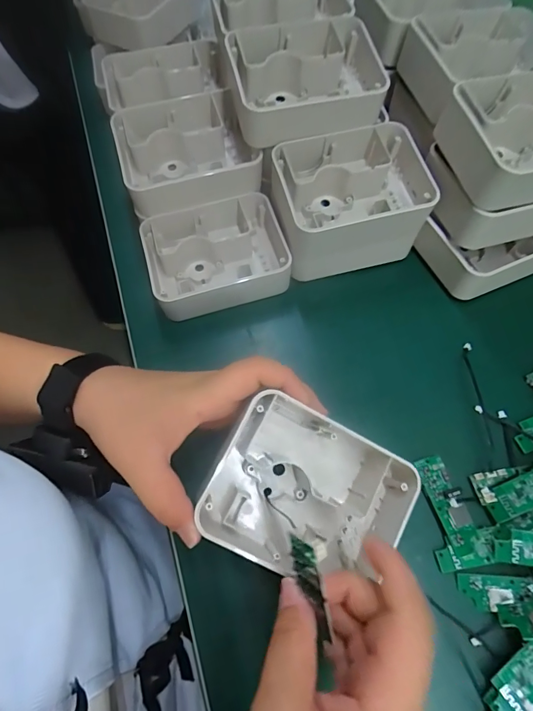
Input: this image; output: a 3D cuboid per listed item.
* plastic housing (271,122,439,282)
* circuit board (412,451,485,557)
[{"bbox_3d":[0.079,-0.141,0.380,0.142,0.079,0.097,-12,65,-5],"label":"plastic housing"},{"bbox_3d":[0.136,0.110,0.301,0.023,0.005,0.069,-17,65,-7],"label":"circuit board"}]

